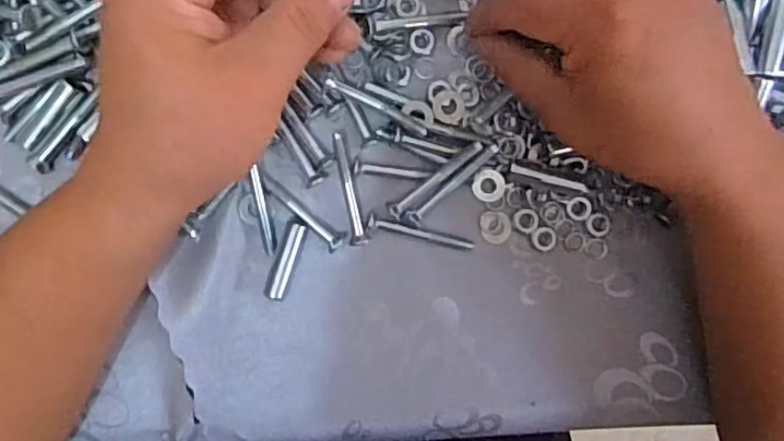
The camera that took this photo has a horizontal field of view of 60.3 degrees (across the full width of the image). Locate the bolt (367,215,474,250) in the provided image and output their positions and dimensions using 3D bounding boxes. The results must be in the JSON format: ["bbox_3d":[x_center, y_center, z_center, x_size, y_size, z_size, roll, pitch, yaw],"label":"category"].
[{"bbox_3d":[0.015,0.007,0.340,0.056,0.007,0.006,15,90,-6],"label":"bolt"}]

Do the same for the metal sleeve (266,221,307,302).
[{"bbox_3d":[-0.052,0.020,0.334,0.009,0.010,0.040,20,90,-6],"label":"metal sleeve"}]

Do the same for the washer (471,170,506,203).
[{"bbox_3d":[0.050,-0.018,0.345,0.016,0.004,0.017,0,92,-6],"label":"washer"}]

